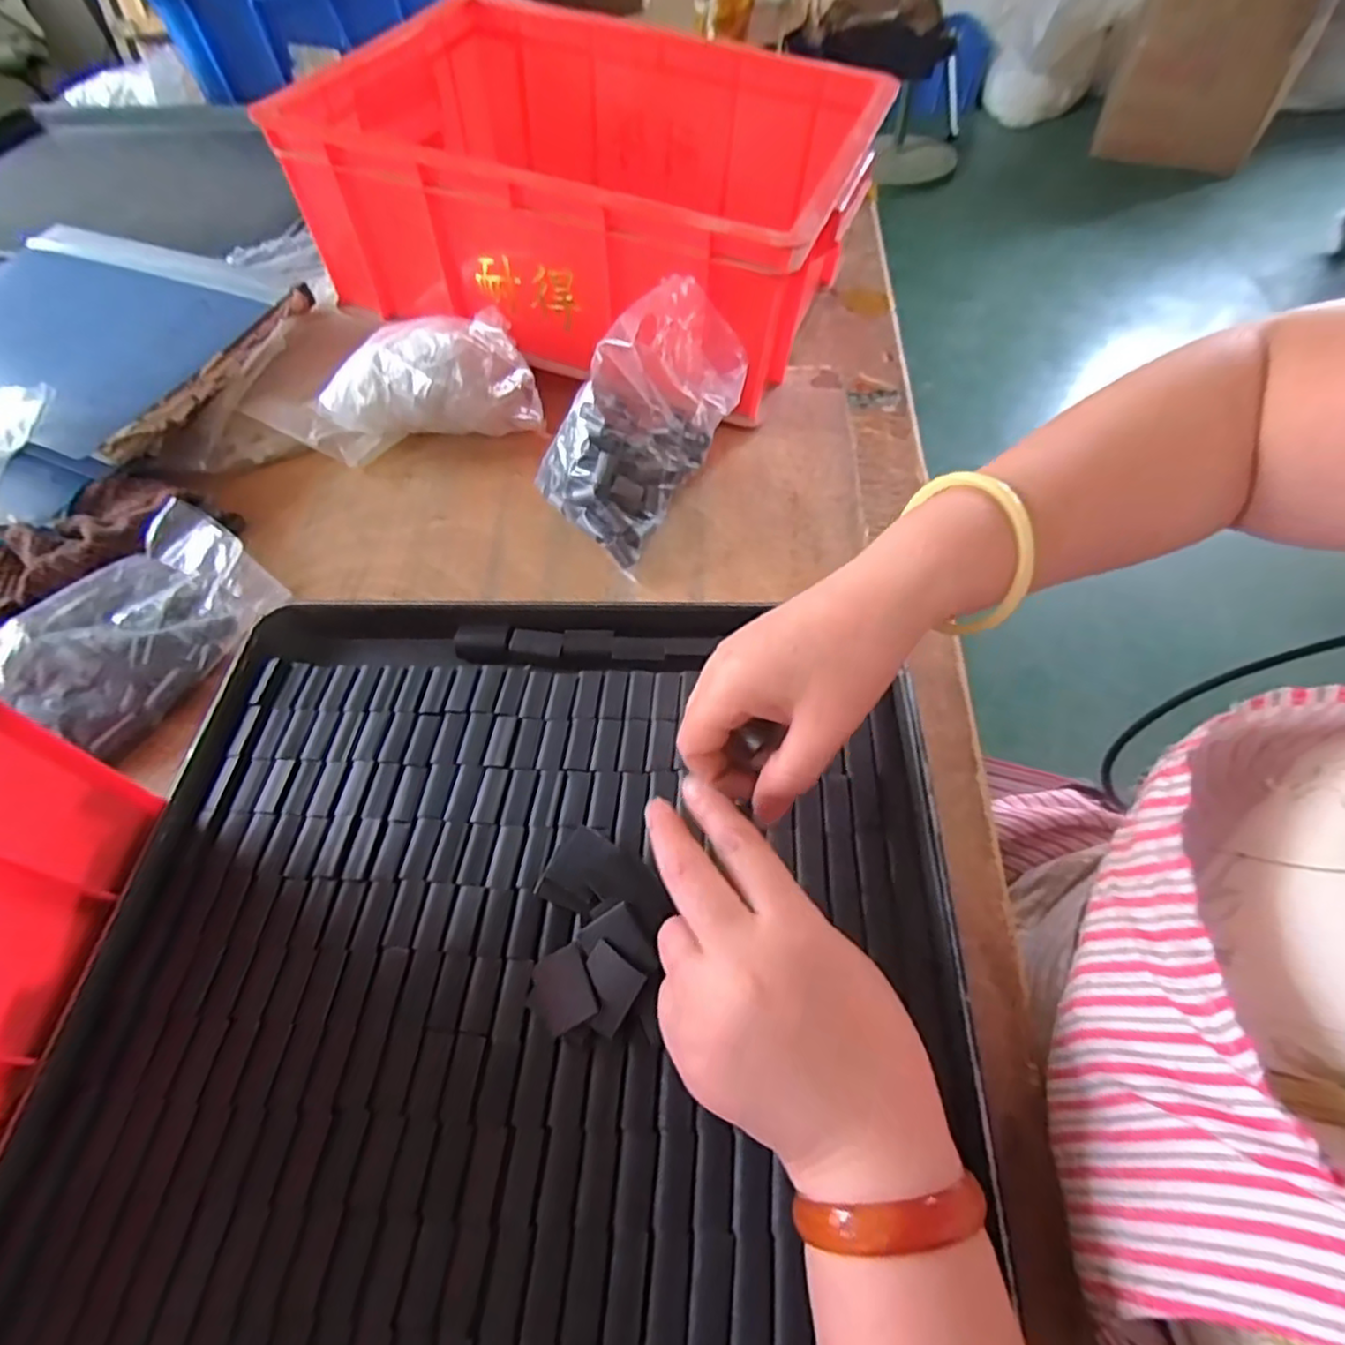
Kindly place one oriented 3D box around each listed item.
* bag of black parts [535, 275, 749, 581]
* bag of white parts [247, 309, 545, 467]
[{"bbox_3d":[-0.024,-0.166,0.439,0.092,0.117,0.130,36,66,24],"label":"bag of black parts"},{"bbox_3d":[-0.206,-0.221,0.524,0.240,0.080,0.099,-6,56,16],"label":"bag of white parts"}]

